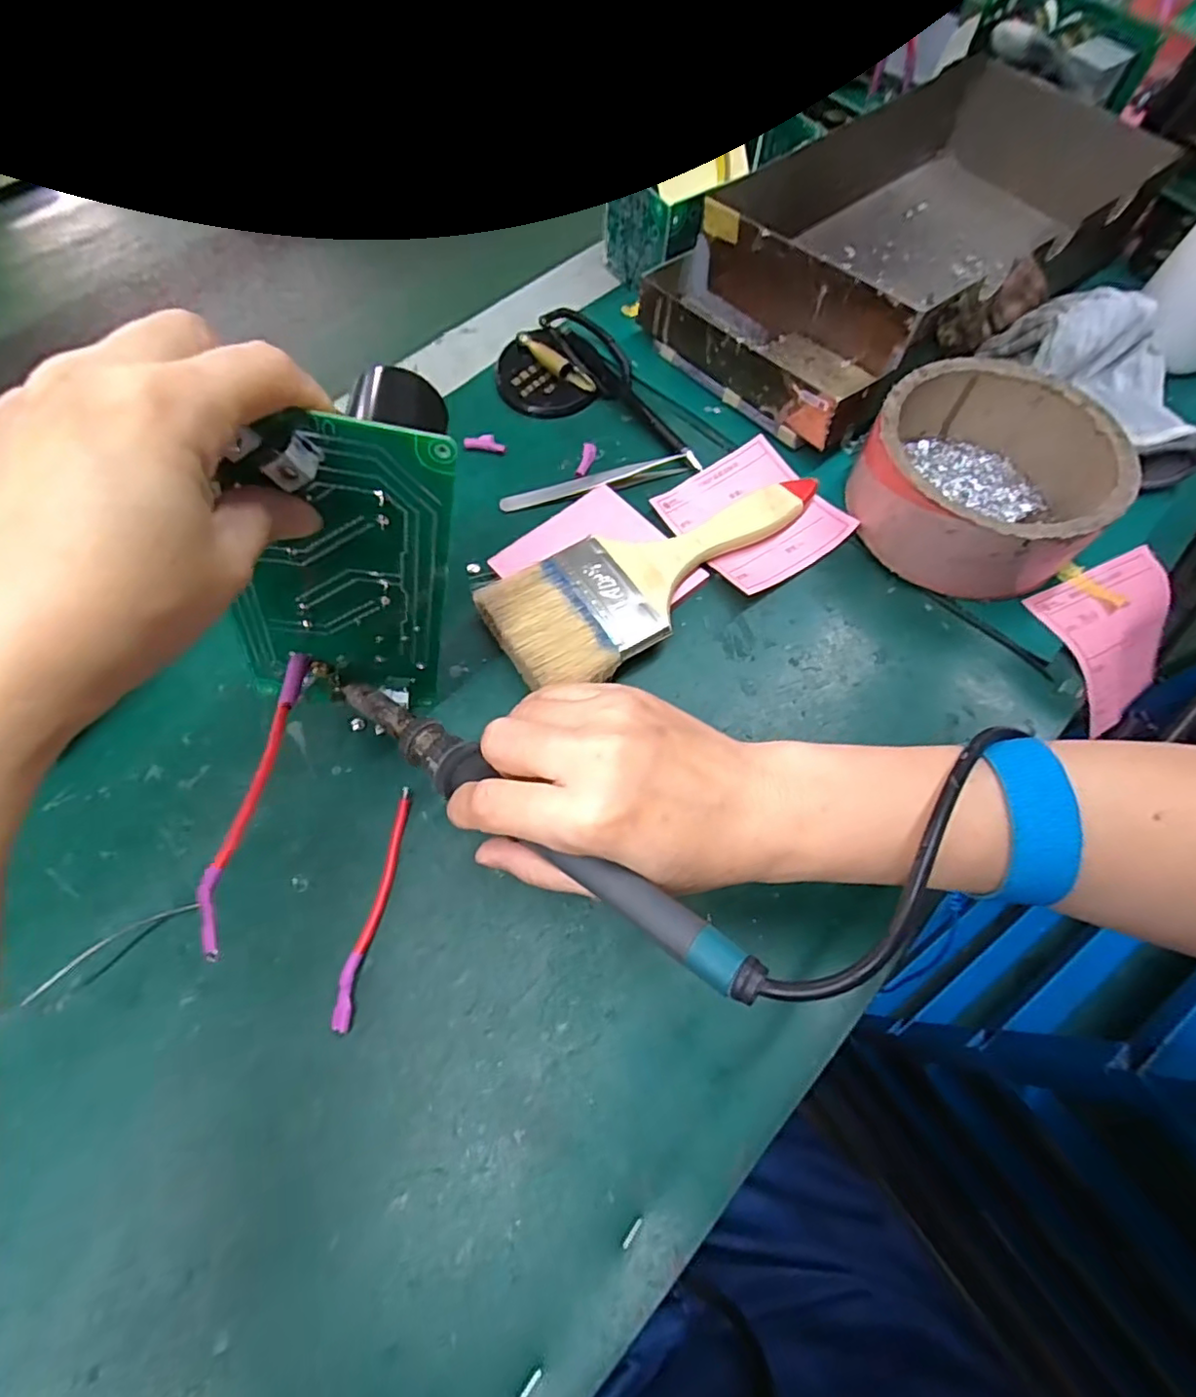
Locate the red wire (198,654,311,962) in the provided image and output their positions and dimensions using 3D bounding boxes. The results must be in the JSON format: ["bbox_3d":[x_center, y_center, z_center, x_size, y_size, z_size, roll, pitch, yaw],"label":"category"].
[{"bbox_3d":[-0.125,0.031,0.222,0.008,0.008,0.122,-3,50,0],"label":"red wire"}]

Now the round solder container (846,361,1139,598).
[{"bbox_3d":[0.202,-0.118,0.321,0.116,0.051,0.119,-1,65,1],"label":"round solder container"}]

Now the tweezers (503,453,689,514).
[{"bbox_3d":[-0.001,-0.127,0.354,0.111,0.005,0.018,-16,66,-6],"label":"tweezers"}]

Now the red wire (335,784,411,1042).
[{"bbox_3d":[-0.096,0.087,0.259,0.007,0.007,0.099,7,66,5],"label":"red wire"}]

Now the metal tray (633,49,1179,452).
[{"bbox_3d":[0.200,-0.304,0.399,0.328,0.062,0.175,-39,70,-15],"label":"metal tray"}]

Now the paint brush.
[{"bbox_3d":[0.036,-0.068,0.317,0.191,0.025,0.069,-31,68,-12],"label":"paint brush"}]

